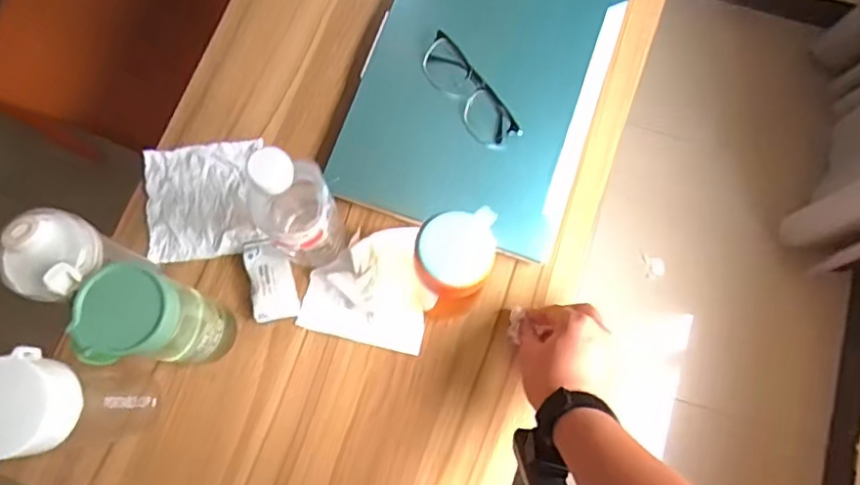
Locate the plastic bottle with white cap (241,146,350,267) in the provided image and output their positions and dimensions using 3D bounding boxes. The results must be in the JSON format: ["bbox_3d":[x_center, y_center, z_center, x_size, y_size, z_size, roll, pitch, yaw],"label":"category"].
[{"bbox_3d":[-0.117,-0.026,0.561,0.066,0.227,0.064,0,77,0],"label":"plastic bottle with white cap"}]

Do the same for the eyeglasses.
[{"bbox_3d":[0.041,-0.160,0.673,0.044,0.025,0.136,-36,80,-7],"label":"eyeglasses"}]

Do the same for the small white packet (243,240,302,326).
[{"bbox_3d":[-0.164,0.039,0.647,0.043,0.022,0.082,-15,78,-3],"label":"small white packet"}]

